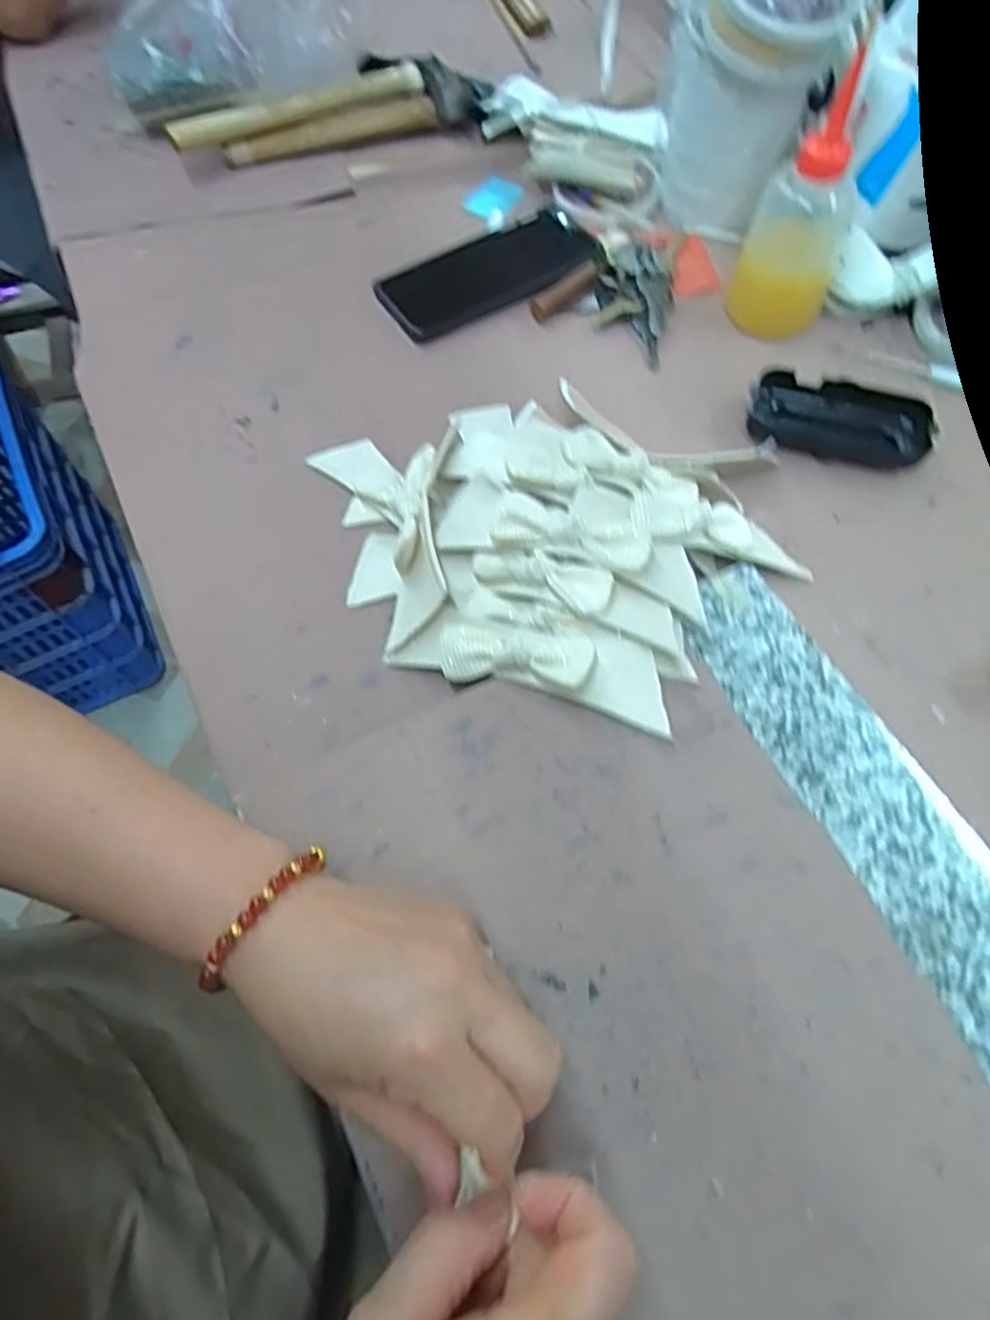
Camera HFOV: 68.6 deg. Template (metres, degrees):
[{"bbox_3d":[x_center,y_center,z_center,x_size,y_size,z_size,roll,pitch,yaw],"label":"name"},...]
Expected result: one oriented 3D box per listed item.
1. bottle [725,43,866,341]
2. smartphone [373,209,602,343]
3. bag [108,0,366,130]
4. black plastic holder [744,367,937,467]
[{"bbox_3d":[0.202,-0.288,0.475,0.051,0.134,0.055,-34,68,-17],"label":"bottle"},{"bbox_3d":[-0.005,-0.293,0.544,0.163,0.012,0.083,-29,67,-15],"label":"smartphone"},{"bbox_3d":[-0.204,-0.542,0.616,0.136,0.112,0.235,39,69,17],"label":"bag"},{"bbox_3d":[0.221,-0.154,0.468,0.109,0.025,0.049,17,64,8],"label":"black plastic holder"}]

